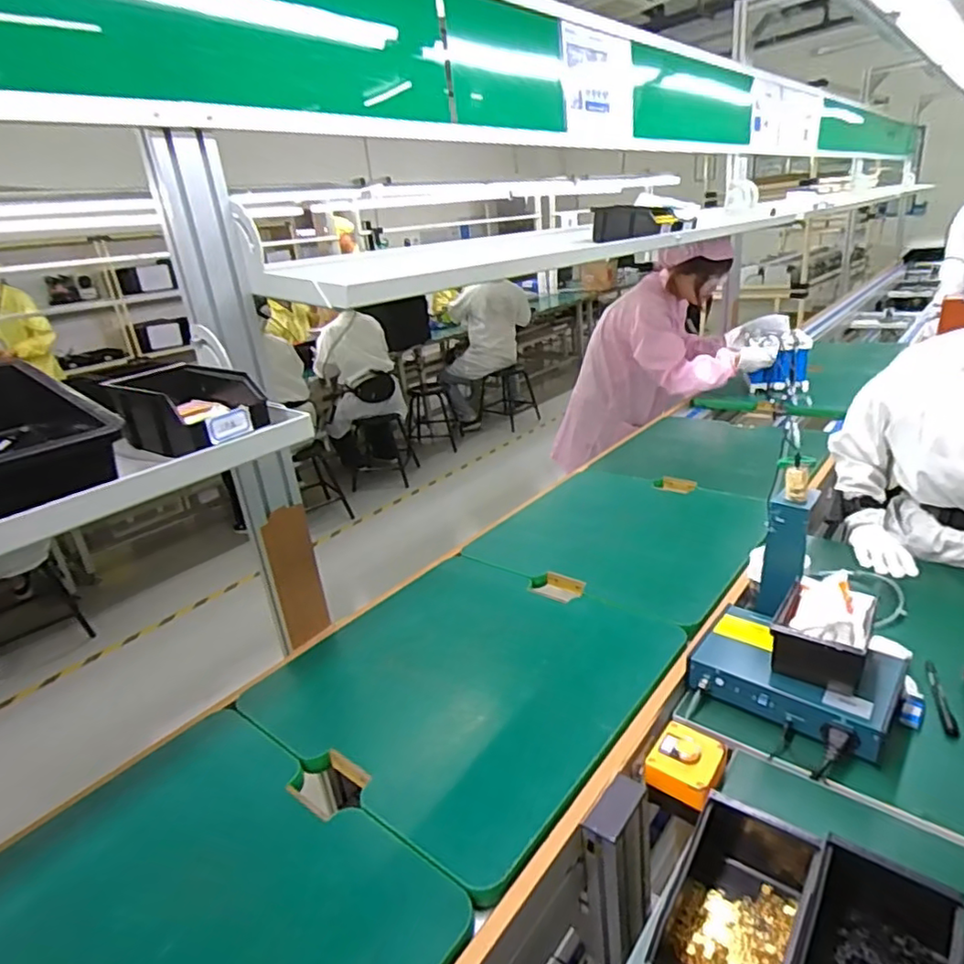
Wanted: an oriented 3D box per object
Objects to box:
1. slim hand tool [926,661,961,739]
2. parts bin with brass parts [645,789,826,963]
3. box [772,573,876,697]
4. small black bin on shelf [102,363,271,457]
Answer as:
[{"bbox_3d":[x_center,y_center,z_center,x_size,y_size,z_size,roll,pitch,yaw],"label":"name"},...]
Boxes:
[{"bbox_3d":[0.599,0.281,0.796,0.015,0.009,0.133,3,24,22],"label":"slim hand tool"},{"bbox_3d":[0.238,0.386,0.555,0.104,0.072,0.204,11,28,37],"label":"parts bin with brass parts"},{"bbox_3d":[0.449,0.190,0.799,0.102,0.079,0.151,11,28,36],"label":"box"},{"bbox_3d":[-0.336,-0.088,0.702,0.174,0.063,0.127,13,30,40],"label":"small black bin on shelf"}]

